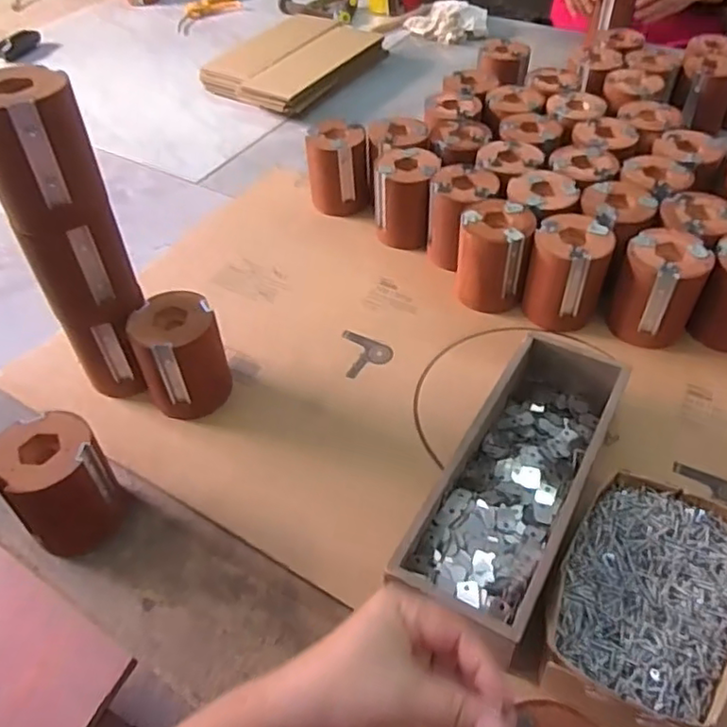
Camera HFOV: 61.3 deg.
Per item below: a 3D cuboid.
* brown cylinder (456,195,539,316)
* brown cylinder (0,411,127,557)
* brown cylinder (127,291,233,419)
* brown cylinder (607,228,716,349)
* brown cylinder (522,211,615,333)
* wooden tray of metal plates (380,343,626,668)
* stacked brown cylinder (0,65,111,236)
[{"bbox_3d":[0.146,-0.119,0.693,0.076,0.101,0.079,6,48,9],"label":"brown cylinder"},{"bbox_3d":[-0.252,0.103,0.519,0.076,0.104,0.078,-29,52,-21],"label":"brown cylinder"},{"bbox_3d":[-0.174,-0.006,0.597,0.079,0.103,0.075,-24,50,-17],"label":"brown cylinder"},{"bbox_3d":[0.309,-0.078,0.645,0.079,0.098,0.080,21,52,21],"label":"brown cylinder"},{"bbox_3d":[0.221,-0.099,0.668,0.079,0.096,0.081,9,49,12],"label":"brown cylinder"},{"bbox_3d":[0.133,0.094,0.520,0.099,0.067,0.298,22,53,22],"label":"wooden tray of metal plates"},{"bbox_3d":[-0.252,-0.165,0.477,0.074,0.101,0.075,-19,49,-13],"label":"stacked brown cylinder"}]

